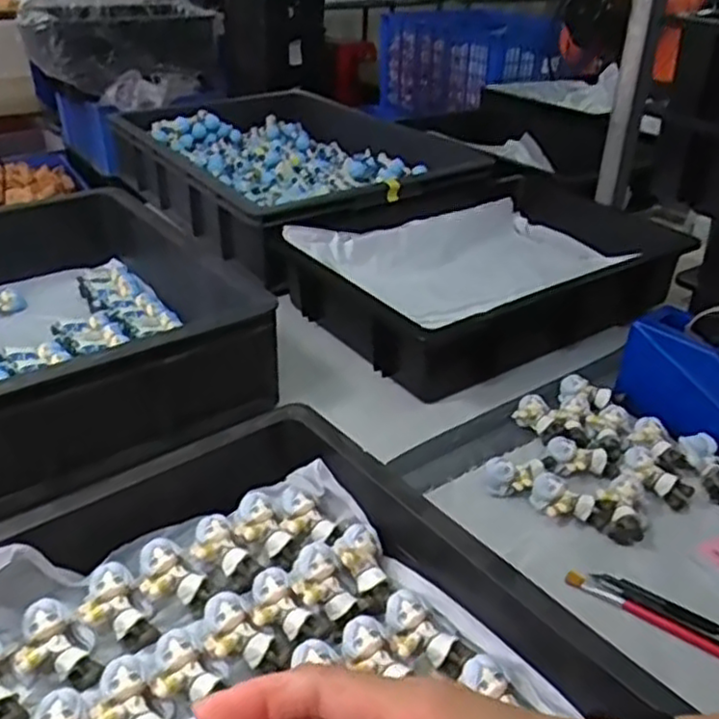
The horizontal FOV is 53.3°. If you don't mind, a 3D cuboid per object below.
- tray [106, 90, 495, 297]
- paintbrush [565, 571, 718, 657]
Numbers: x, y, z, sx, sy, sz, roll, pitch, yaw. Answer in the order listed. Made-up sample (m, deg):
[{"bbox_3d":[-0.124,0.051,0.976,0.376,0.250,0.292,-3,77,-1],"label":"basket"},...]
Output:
[{"bbox_3d":[-0.129,-0.308,1.157,0.349,0.139,0.587,-19,37,-31],"label":"tray"},{"bbox_3d":[0.224,0.191,0.507,0.161,0.007,0.011,20,60,35],"label":"paintbrush"}]

